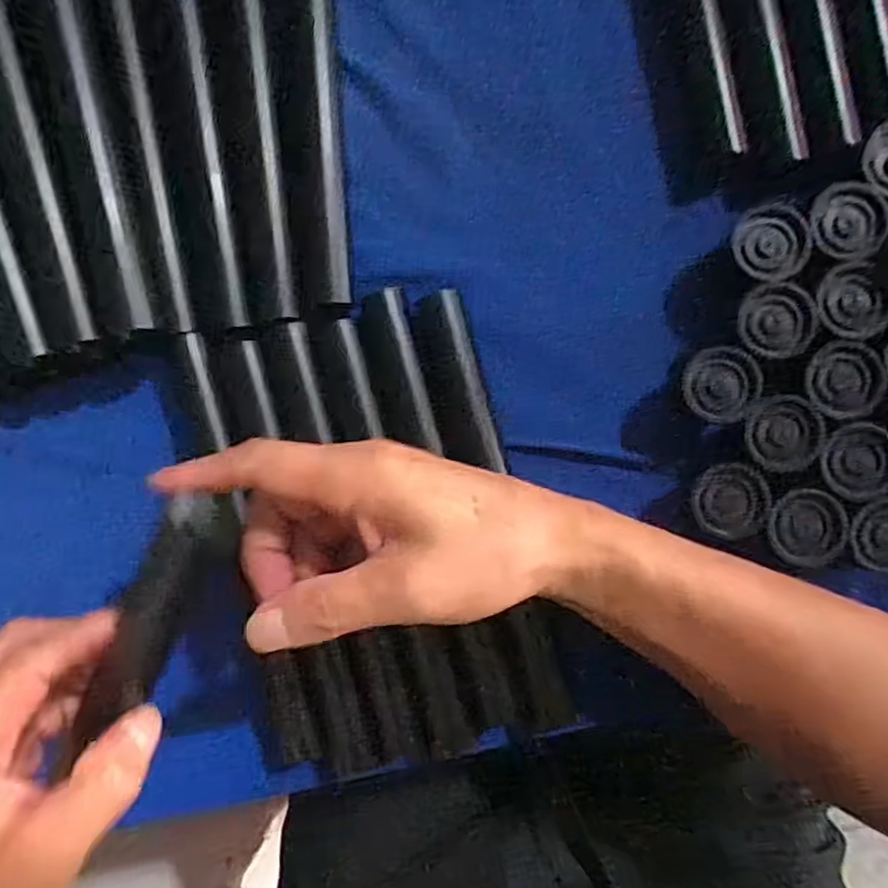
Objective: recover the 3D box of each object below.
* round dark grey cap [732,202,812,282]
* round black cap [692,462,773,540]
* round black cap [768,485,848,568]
[{"bbox_3d":[0.150,-0.093,0.300,0.031,0.008,0.036,12,91,3],"label":"round dark grey cap"},{"bbox_3d":[0.133,0.026,0.302,0.032,0.006,0.034,0,90,3],"label":"round black cap"},{"bbox_3d":[0.166,0.039,0.297,0.032,0.008,0.036,-19,89,3],"label":"round black cap"}]

